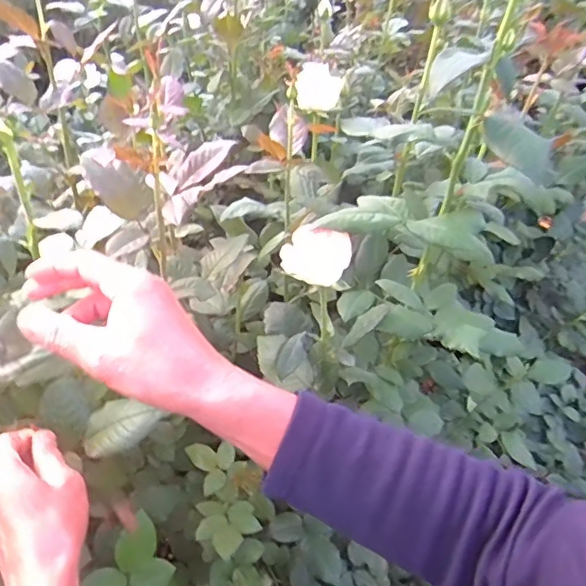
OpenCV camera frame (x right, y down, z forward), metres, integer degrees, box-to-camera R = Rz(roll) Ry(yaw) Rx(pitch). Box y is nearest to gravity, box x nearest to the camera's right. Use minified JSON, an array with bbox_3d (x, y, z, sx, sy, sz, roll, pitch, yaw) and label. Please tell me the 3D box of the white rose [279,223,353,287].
[{"bbox_3d":[0.021,-0.034,0.500,0.060,0.045,0.035,9,44,3],"label":"white rose"}]

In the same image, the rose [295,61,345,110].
[{"bbox_3d":[0.033,-0.264,0.726,0.062,0.049,0.033,7,44,1],"label":"rose"}]

